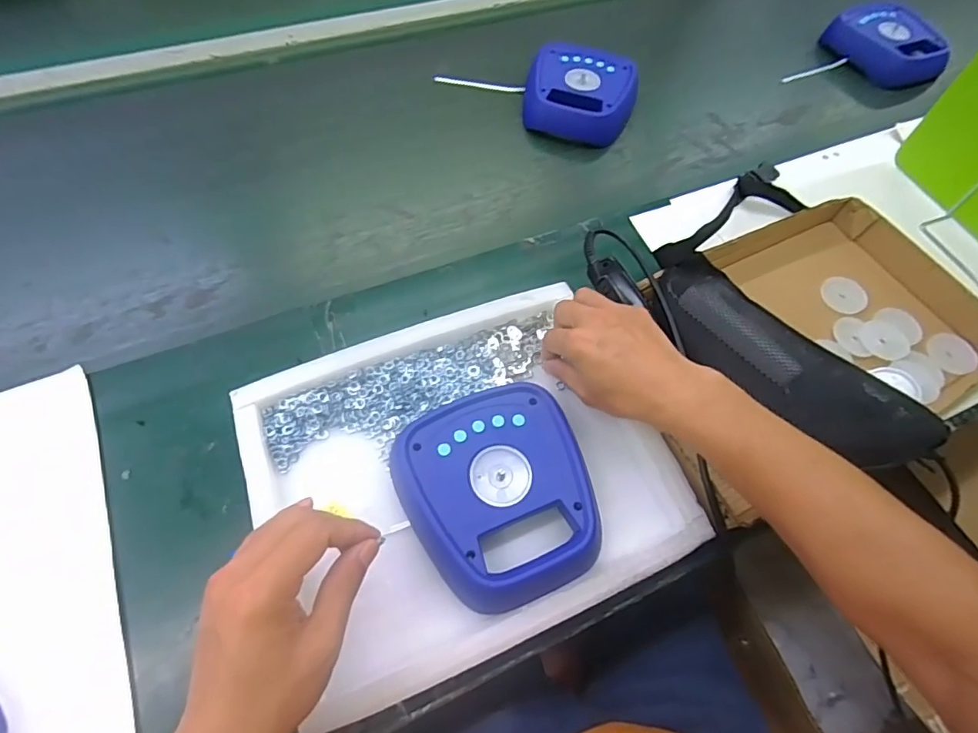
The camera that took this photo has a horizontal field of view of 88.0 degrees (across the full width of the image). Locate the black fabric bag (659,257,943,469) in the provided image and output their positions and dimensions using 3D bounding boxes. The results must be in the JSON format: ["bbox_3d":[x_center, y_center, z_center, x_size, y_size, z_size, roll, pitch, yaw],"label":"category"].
[{"bbox_3d":[0.300,-0.012,0.526,0.093,0.050,0.289,-34,69,-19],"label":"black fabric bag"}]

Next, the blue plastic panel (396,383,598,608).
[{"bbox_3d":[0.010,0.108,0.439,0.154,0.034,0.172,-21,65,-14],"label":"blue plastic panel"}]

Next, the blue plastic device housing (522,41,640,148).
[{"bbox_3d":[0.136,-0.405,0.753,0.157,0.055,0.164,13,62,3],"label":"blue plastic device housing"}]

